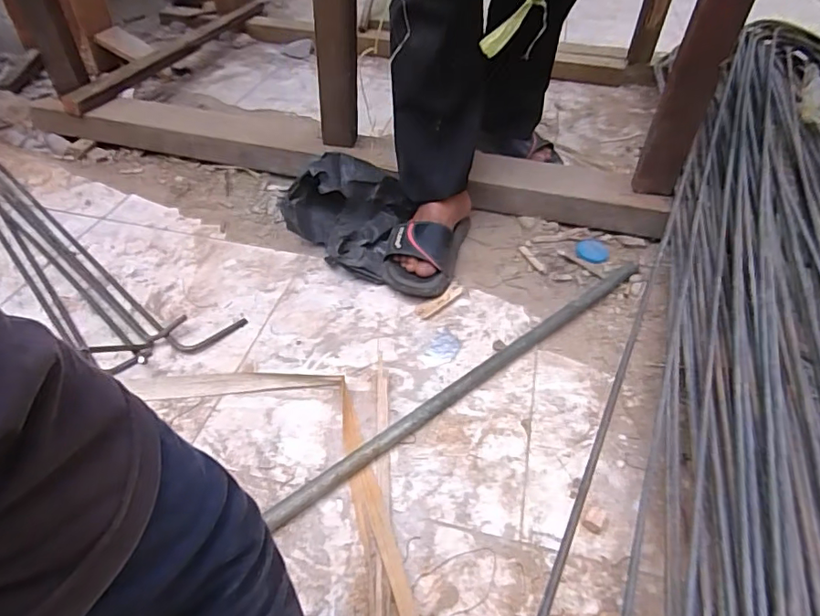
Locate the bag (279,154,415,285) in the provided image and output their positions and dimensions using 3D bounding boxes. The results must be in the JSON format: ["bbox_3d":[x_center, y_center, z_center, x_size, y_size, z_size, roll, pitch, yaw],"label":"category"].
[{"bbox_3d":[-0.101,-0.167,0.883,0.171,0.134,0.187,15,46,13],"label":"bag"}]

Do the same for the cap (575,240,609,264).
[{"bbox_3d":[0.321,-0.099,0.930,0.055,0.006,0.066,19,47,17],"label":"cap"}]

